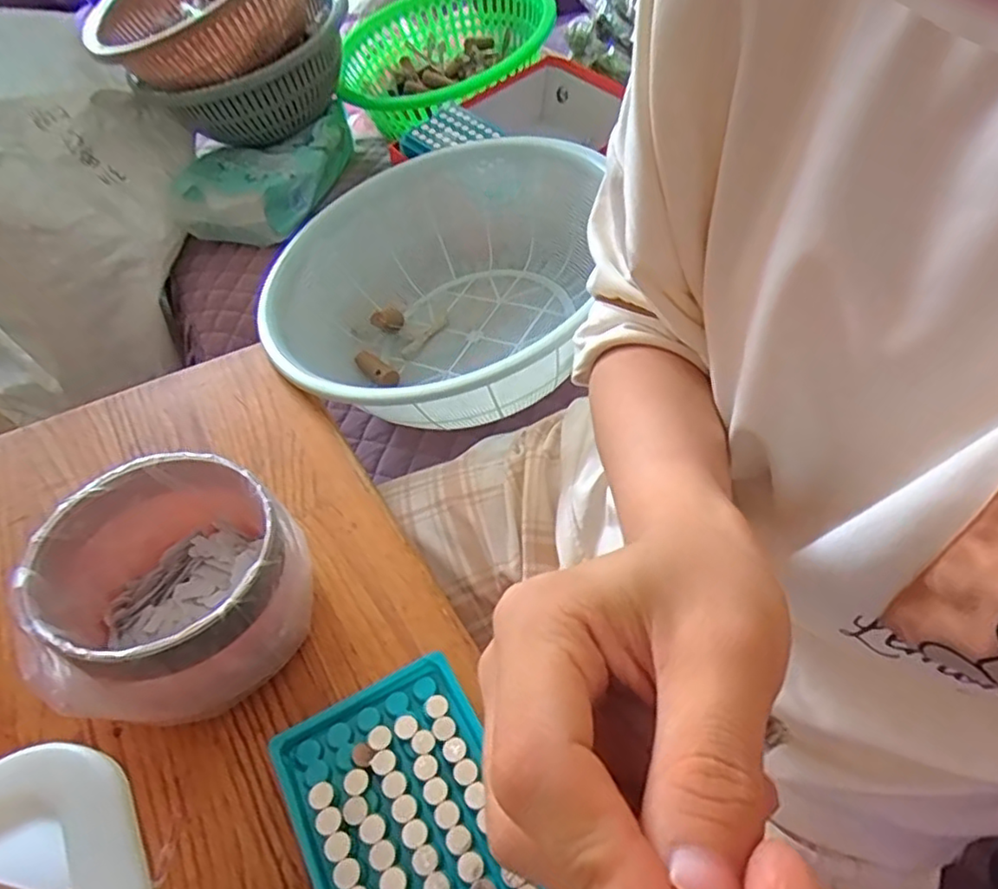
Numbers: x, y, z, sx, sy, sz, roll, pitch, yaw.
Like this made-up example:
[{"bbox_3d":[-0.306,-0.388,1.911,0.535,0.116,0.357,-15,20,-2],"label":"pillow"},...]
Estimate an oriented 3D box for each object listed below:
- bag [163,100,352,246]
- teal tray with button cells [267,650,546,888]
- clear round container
[{"bbox_3d":[-0.303,-0.353,0.830,0.142,0.080,0.255,5,48,6],"label":"bag"},{"bbox_3d":[-0.042,0.175,0.294,0.096,0.021,0.131,-24,51,-19],"label":"teal tray with button cells"},{"bbox_3d":[-0.166,0.077,0.340,0.114,0.084,0.129,2,48,4],"label":"clear round container"}]

